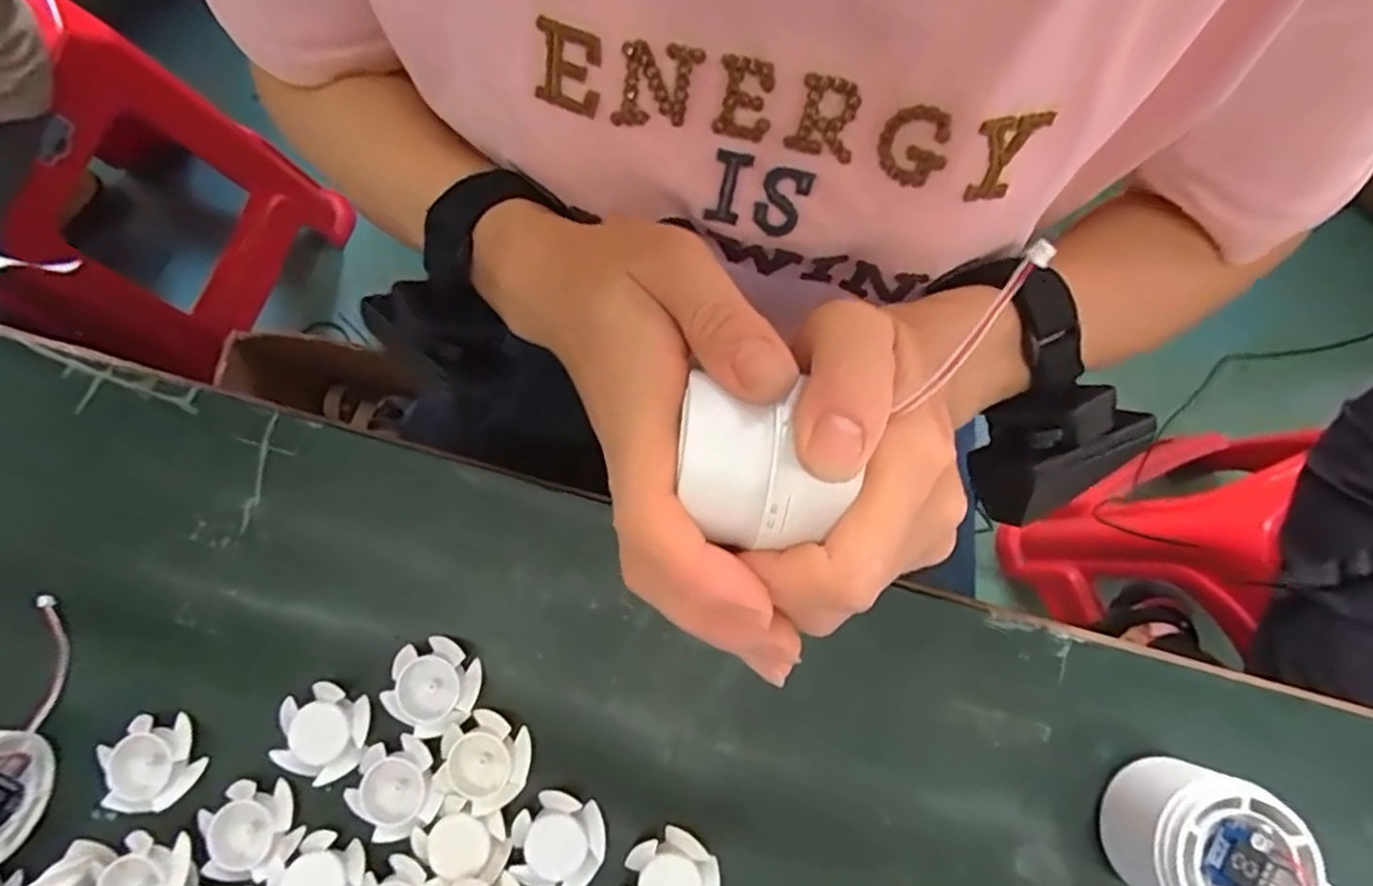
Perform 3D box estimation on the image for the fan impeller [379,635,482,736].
[{"bbox_3d":[-0.114,0.109,0.319,0.039,0.010,0.038,25,81,5],"label":"fan impeller"}]

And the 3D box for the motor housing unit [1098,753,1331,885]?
[{"bbox_3d":[0.207,0.161,0.288,0.055,0.054,0.058,22,83,4],"label":"motor housing unit"}]

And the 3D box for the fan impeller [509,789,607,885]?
[{"bbox_3d":[-0.056,0.175,0.310,0.040,0.009,0.037,0,79,0],"label":"fan impeller"}]

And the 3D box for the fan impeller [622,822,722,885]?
[{"bbox_3d":[-0.007,0.191,0.308,0.040,0.007,0.038,38,82,7],"label":"fan impeller"}]

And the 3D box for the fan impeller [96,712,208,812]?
[{"bbox_3d":[-0.239,0.142,0.316,0.035,0.011,0.039,-12,80,-2],"label":"fan impeller"}]

